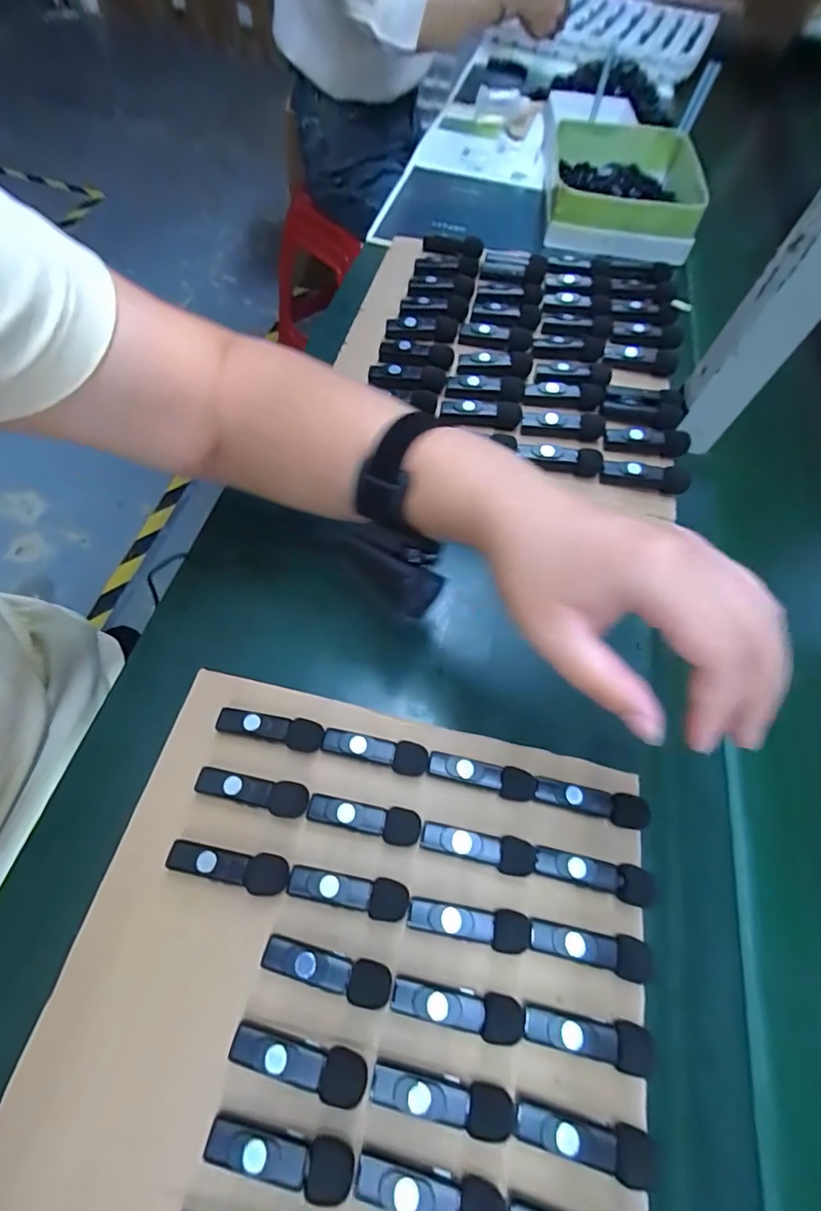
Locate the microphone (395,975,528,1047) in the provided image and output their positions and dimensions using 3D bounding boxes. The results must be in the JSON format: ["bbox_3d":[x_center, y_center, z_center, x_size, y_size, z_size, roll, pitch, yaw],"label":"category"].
[{"bbox_3d":[0.023,0.201,0.243,0.064,0.013,0.018,13,61,-1],"label":"microphone"}]

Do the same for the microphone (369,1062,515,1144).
[{"bbox_3d":[0.015,0.229,0.226,0.066,0.011,0.018,13,61,-1],"label":"microphone"}]

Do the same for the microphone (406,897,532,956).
[{"bbox_3d":[0.032,0.169,0.260,0.064,0.011,0.018,13,61,-1],"label":"microphone"}]

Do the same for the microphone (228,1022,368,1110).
[{"bbox_3d":[-0.052,0.214,0.230,0.064,0.013,0.018,17,61,1],"label":"microphone"}]

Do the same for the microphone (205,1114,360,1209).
[{"bbox_3d":[-0.057,0.242,0.214,0.064,0.012,0.018,13,61,-1],"label":"microphone"}]

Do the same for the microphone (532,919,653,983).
[{"bbox_3d":[0.095,0.181,0.255,0.064,0.010,0.018,13,61,-1],"label":"microphone"}]

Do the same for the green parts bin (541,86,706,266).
[{"bbox_3d":[0.276,-0.549,0.636,0.189,0.066,0.241,12,61,-1],"label":"green parts bin"}]

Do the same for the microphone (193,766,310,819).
[{"bbox_3d":[-0.093,0.109,0.284,0.066,0.010,0.018,13,61,-1],"label":"microphone"}]

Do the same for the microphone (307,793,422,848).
[{"bbox_3d":[-0.027,0.123,0.282,0.064,0.011,0.018,13,61,-1],"label":"microphone"}]

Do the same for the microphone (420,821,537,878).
[{"bbox_3d":[0.039,0.138,0.277,0.064,0.012,0.018,13,61,-1],"label":"microphone"}]

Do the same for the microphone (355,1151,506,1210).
[{"bbox_3d":[0.009,0.255,0.209,0.065,0.011,0.017,16,61,1],"label":"microphone"}]

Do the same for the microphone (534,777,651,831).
[{"bbox_3d":[0.109,0.118,0.292,0.066,0.009,0.018,13,61,-1],"label":"microphone"}]

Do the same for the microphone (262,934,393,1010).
[{"bbox_3d":[-0.042,0.186,0.248,0.065,0.014,0.018,15,61,0],"label":"microphone"}]

